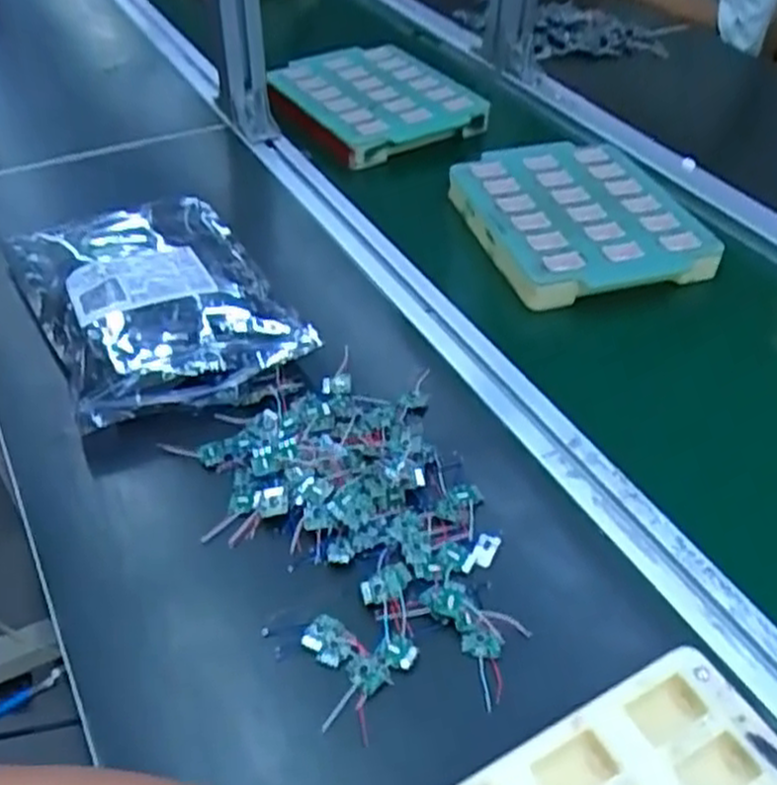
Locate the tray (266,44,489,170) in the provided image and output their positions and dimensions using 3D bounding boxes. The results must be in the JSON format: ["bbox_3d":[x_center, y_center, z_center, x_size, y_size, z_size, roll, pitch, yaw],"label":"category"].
[{"bbox_3d":[-0.020,-0.325,0.874,0.181,0.040,0.214,-18,48,-18],"label":"tray"}]

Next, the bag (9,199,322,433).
[{"bbox_3d":[-0.180,-0.082,0.600,0.165,0.041,0.246,-22,49,-23],"label":"bag"}]

